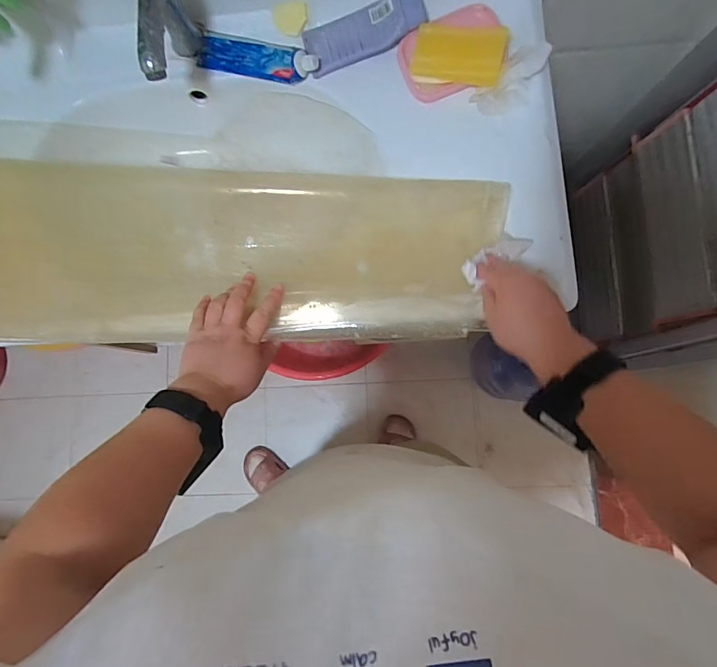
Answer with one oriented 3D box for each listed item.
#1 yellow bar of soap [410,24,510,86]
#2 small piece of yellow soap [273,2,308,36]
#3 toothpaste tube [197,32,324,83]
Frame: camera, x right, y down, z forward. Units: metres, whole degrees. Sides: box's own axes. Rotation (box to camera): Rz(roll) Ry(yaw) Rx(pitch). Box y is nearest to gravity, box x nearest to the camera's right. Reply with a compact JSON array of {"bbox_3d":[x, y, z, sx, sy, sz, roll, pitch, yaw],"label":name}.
[{"bbox_3d":[0.126,-0.351,0.541,0.111,0.015,0.061,16,109,13],"label":"yellow bar of soap"},{"bbox_3d":[-0.093,-0.421,0.577,0.047,0.005,0.049,5,83,5],"label":"small piece of yellow soap"},{"bbox_3d":[-0.134,-0.370,0.579,0.162,0.025,0.050,13,84,6],"label":"toothpaste tube"}]

